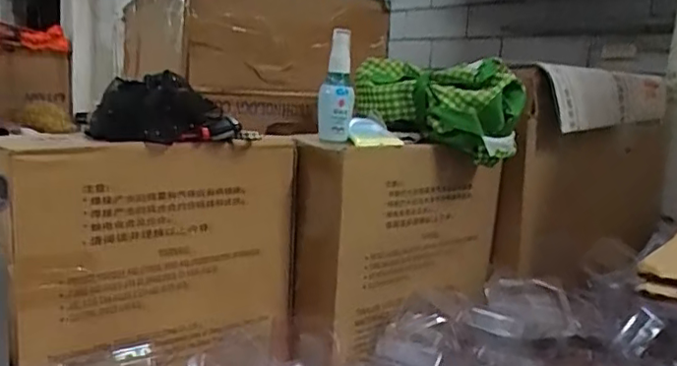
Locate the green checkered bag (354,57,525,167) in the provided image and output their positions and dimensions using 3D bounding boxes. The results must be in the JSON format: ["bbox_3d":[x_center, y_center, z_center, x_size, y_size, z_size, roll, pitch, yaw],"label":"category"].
[{"bbox_3d":[0.114,-0.093,0.725,0.084,0.100,0.205,-6,13,-44],"label":"green checkered bag"}]

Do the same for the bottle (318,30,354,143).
[{"bbox_3d":[-0.002,-0.106,0.656,0.038,0.115,0.035,4,10,0],"label":"bottle"}]

